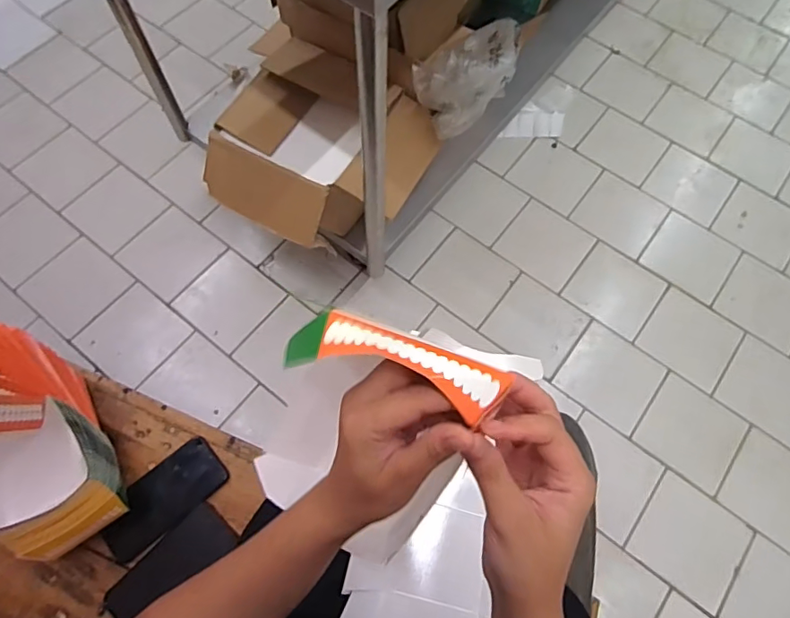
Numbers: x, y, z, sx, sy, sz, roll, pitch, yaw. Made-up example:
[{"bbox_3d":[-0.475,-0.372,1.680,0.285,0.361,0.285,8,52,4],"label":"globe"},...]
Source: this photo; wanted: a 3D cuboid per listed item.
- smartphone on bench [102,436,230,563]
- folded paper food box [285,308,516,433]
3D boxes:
[{"bbox_3d":[-0.292,0.240,0.662,0.160,0.013,0.078,-43,66,-11],"label":"smartphone on bench"},{"bbox_3d":[0.002,0.026,0.273,0.113,0.018,0.036,17,67,9],"label":"folded paper food box"}]

